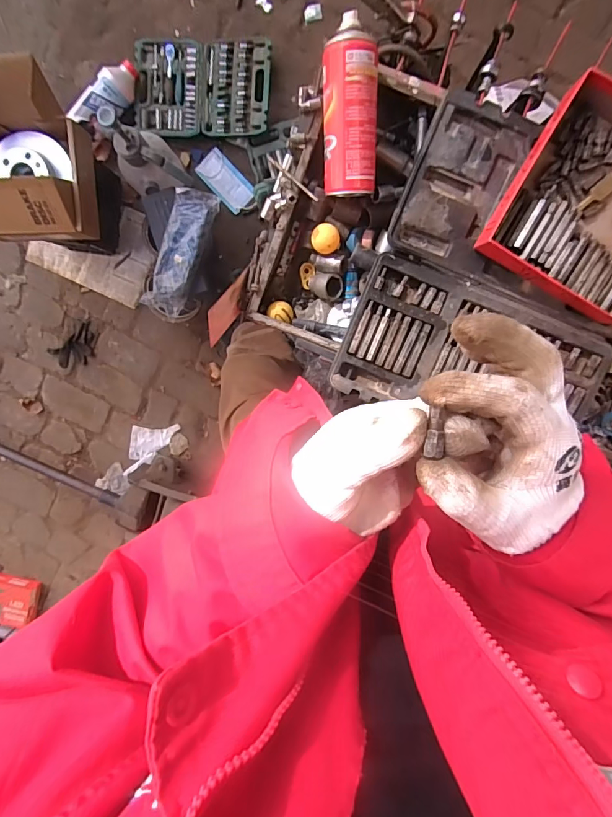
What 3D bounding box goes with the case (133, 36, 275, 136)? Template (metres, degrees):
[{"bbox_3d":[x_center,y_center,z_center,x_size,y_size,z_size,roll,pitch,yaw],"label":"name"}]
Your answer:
[{"bbox_3d":[-0.290,-0.897,1.175,0.382,0.051,0.254,4,100,4],"label":"case"}]

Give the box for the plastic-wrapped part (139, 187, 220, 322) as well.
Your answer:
[{"bbox_3d":[-0.322,-0.398,1.065,0.103,0.039,0.307,22,100,1],"label":"plastic-wrapped part"}]

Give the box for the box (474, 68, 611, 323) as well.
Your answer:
[{"bbox_3d":[0.349,-0.243,0.494,0.203,0.053,0.217,28,100,-1],"label":"box"}]

